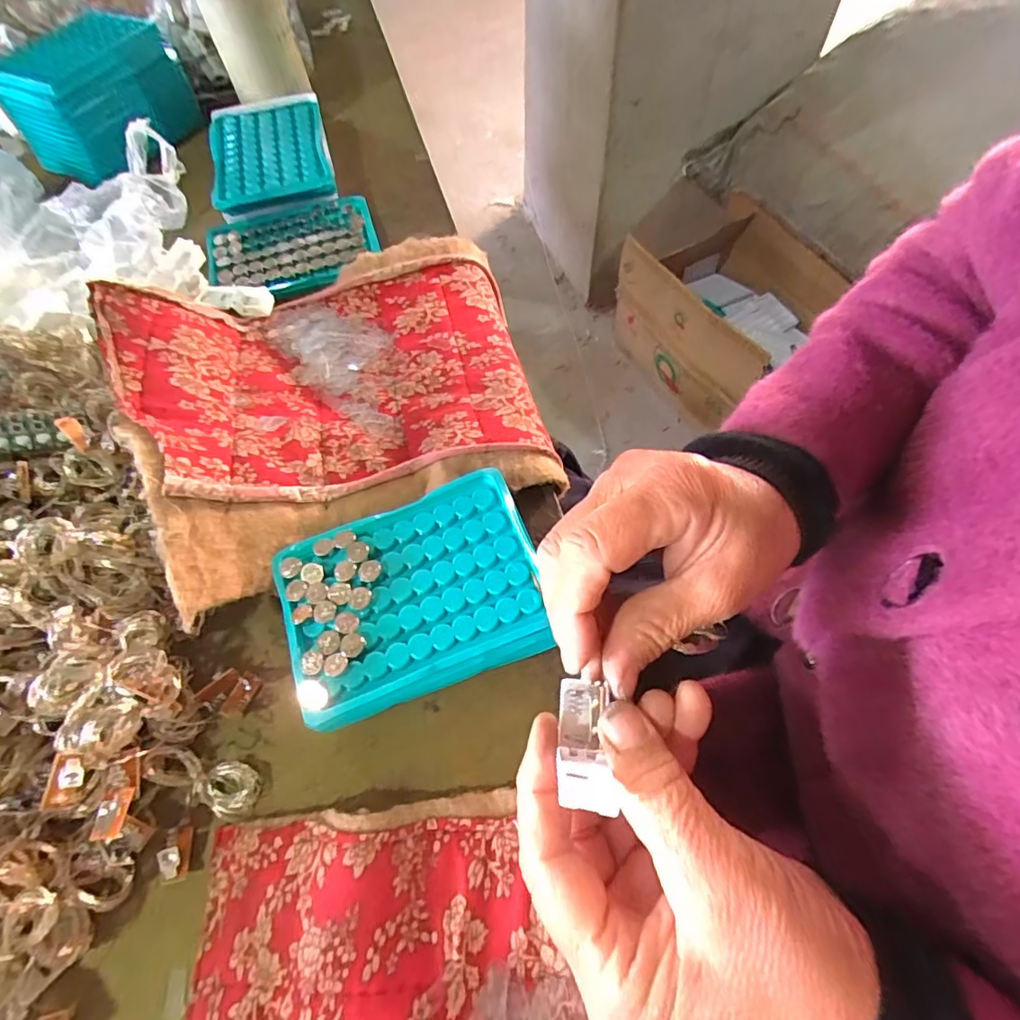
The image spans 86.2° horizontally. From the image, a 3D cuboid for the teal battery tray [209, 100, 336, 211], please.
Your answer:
[{"bbox_3d":[-0.208,-0.309,0.474,0.094,0.028,0.132,-16,62,-6],"label":"teal battery tray"}]

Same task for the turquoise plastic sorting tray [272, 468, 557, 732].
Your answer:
[{"bbox_3d":[-0.049,0.044,0.283,0.128,0.021,0.096,-20,64,-9],"label":"turquoise plastic sorting tray"}]

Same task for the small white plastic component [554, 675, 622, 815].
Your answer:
[{"bbox_3d":[0.027,0.085,0.198,0.018,0.019,0.053,0,29,2],"label":"small white plastic component"}]

